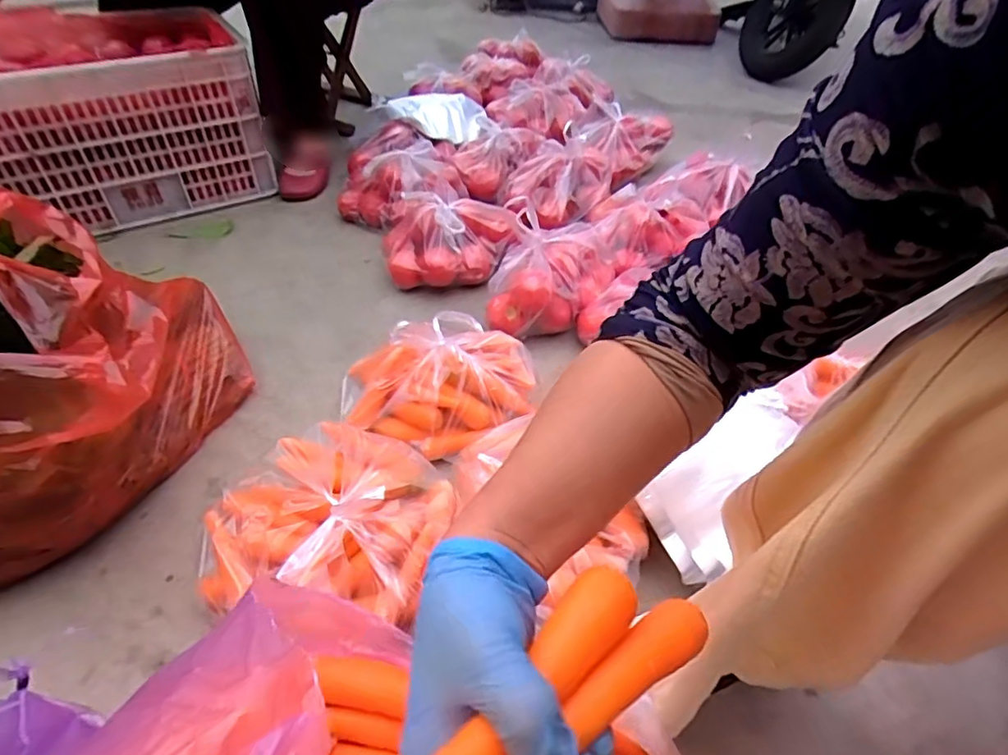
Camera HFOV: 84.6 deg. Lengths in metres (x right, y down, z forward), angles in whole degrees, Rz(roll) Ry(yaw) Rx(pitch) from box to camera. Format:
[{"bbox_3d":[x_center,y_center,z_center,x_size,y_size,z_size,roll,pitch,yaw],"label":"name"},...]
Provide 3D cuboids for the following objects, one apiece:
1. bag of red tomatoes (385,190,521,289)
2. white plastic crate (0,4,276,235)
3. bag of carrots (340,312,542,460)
[{"bbox_3d":[-0.107,-0.256,1.034,0.226,0.130,0.182,-10,47,-14],"label":"bag of red tomatoes"},{"bbox_3d":[-0.799,-0.536,1.141,0.536,0.297,0.334,-17,49,-20],"label":"white plastic crate"},{"bbox_3d":[-0.091,0.004,0.765,0.253,0.113,0.187,-20,51,-23],"label":"bag of carrots"}]

